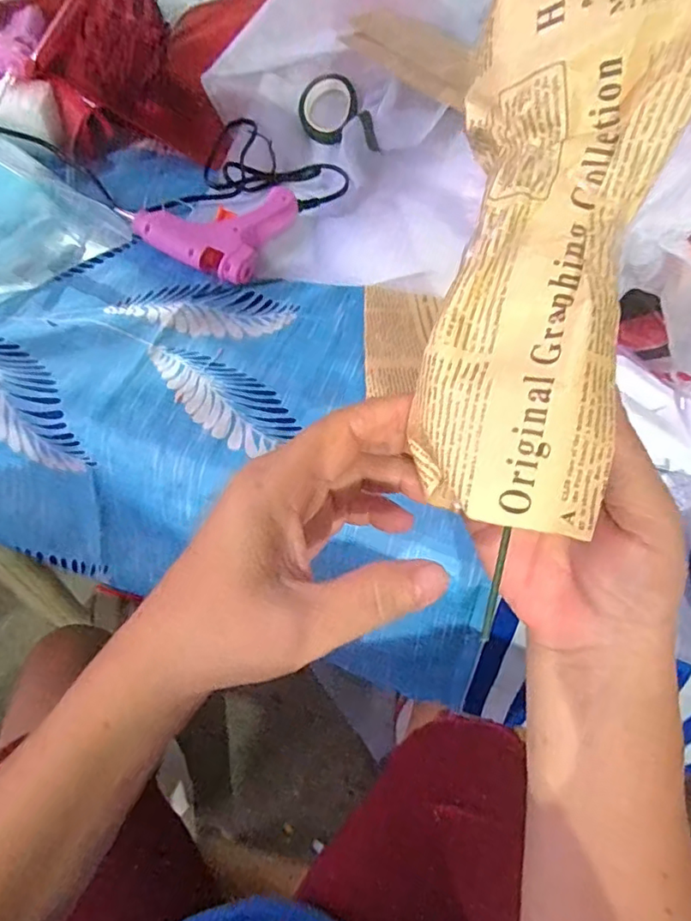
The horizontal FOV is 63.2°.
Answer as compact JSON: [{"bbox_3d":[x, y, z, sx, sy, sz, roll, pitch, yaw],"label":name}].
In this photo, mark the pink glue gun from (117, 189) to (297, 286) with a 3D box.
[{"bbox_3d":[-0.103,-0.194,0.454,0.103,0.026,0.104,24,56,12],"label":"pink glue gun"}]

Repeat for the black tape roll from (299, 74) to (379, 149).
[{"bbox_3d":[-0.010,-0.325,0.535,0.058,0.011,0.108,-28,76,8],"label":"black tape roll"}]

